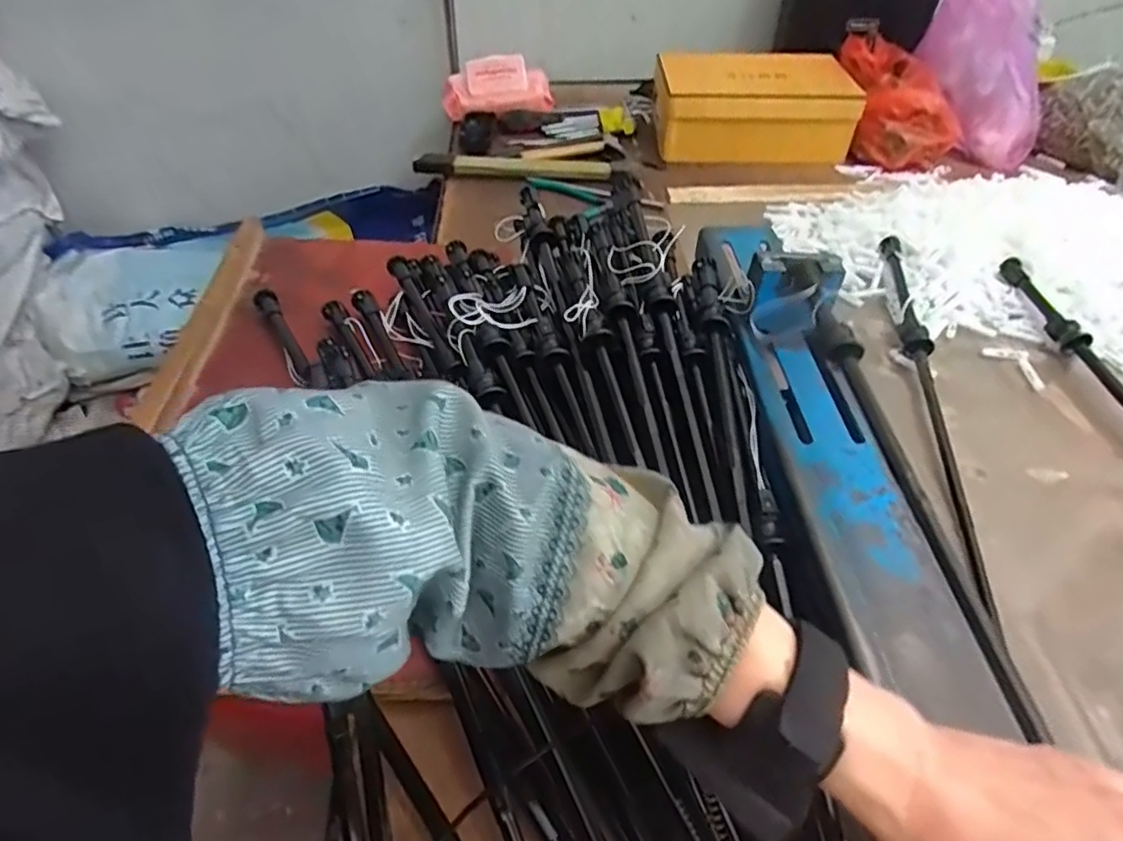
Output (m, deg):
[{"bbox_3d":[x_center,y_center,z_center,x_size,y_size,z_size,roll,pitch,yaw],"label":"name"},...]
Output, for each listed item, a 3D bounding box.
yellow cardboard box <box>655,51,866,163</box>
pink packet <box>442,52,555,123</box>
[{"bbox_3d":[0.293,-0.475,1.000,0.297,0.110,0.111,4,46,4],"label":"yellow cardboard box"},{"bbox_3d":[-0.106,-0.547,1.086,0.179,0.081,0.065,-7,46,-7],"label":"pink packet"}]

